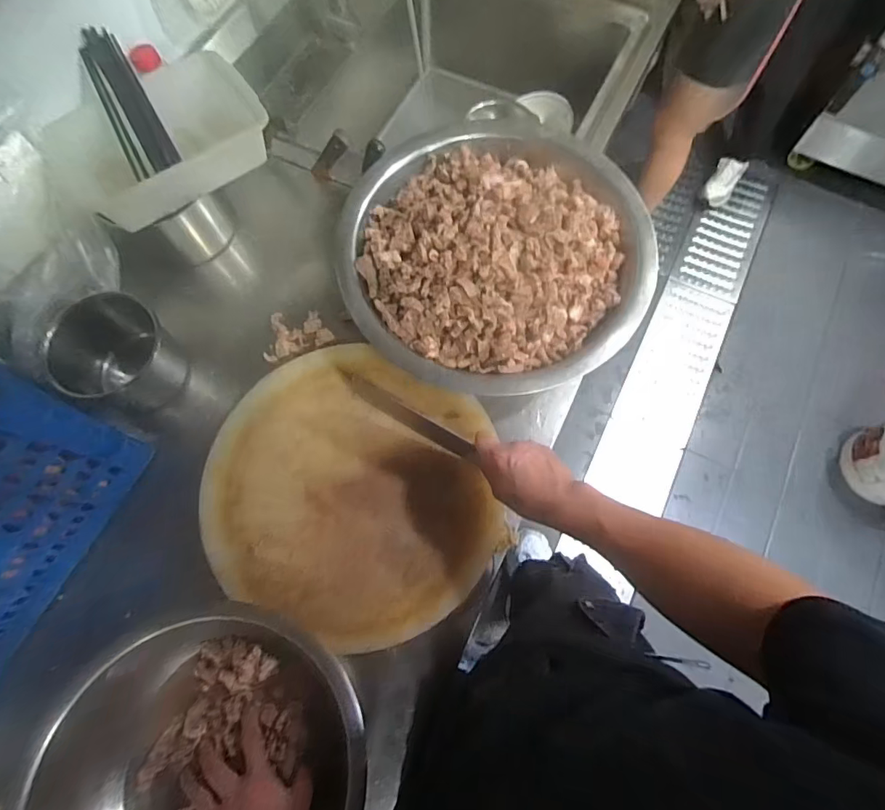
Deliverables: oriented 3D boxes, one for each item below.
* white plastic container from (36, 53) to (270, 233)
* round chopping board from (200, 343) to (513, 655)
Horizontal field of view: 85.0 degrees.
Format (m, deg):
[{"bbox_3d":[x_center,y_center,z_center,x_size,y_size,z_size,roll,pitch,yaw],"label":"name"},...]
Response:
[{"bbox_3d":[-0.424,-0.395,0.716,0.301,0.095,0.182,-39,74,-12],"label":"white plastic container"},{"bbox_3d":[-0.116,0.114,0.669,0.411,0.049,0.364,24,73,9],"label":"round chopping board"}]

